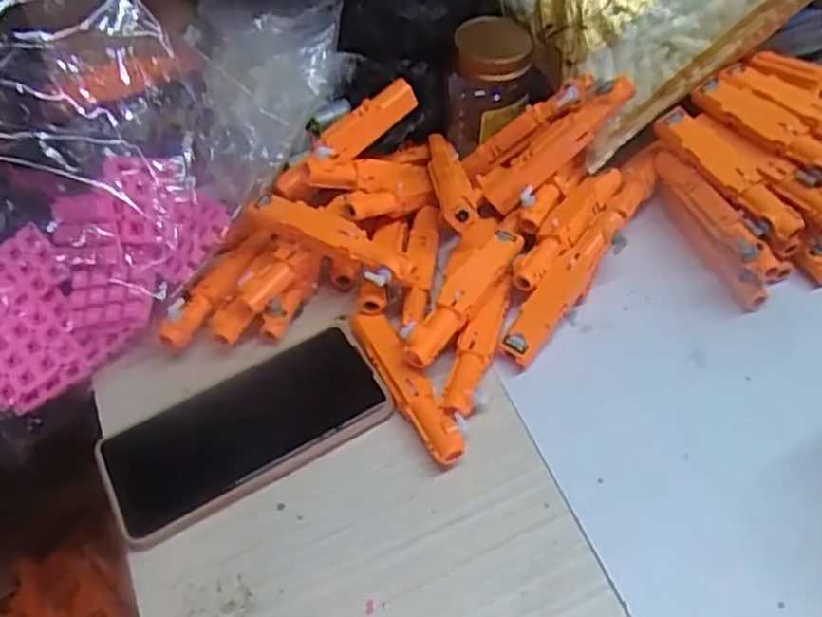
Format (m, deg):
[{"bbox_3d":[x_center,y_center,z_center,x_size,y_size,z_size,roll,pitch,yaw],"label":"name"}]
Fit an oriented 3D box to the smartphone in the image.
[{"bbox_3d":[-0.097,0.069,0.418,0.160,0.013,0.079,-27,53,-16],"label":"smartphone"}]

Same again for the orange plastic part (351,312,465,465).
[{"bbox_3d":[-0.003,0.045,0.426,0.020,0.022,0.113,-24,52,-14],"label":"orange plastic part"}]

